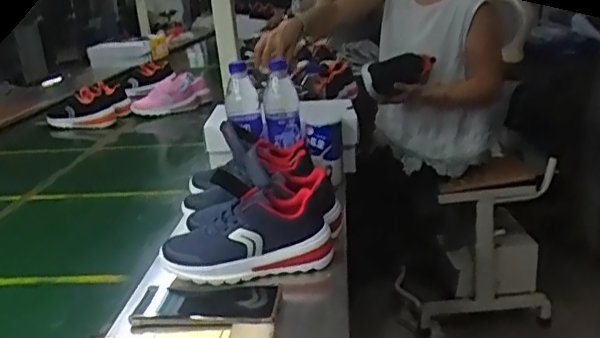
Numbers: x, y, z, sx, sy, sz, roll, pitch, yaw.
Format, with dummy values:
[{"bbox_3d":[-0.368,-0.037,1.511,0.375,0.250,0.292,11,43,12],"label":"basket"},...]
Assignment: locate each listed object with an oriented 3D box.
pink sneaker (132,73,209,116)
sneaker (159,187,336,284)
[{"bbox_3d":[-0.394,-0.228,1.789,0.232,0.105,0.113,-6,19,-12],"label":"pink sneaker"},{"bbox_3d":[-0.066,0.086,0.750,0.217,0.089,0.079,-2,19,0],"label":"sneaker"}]

